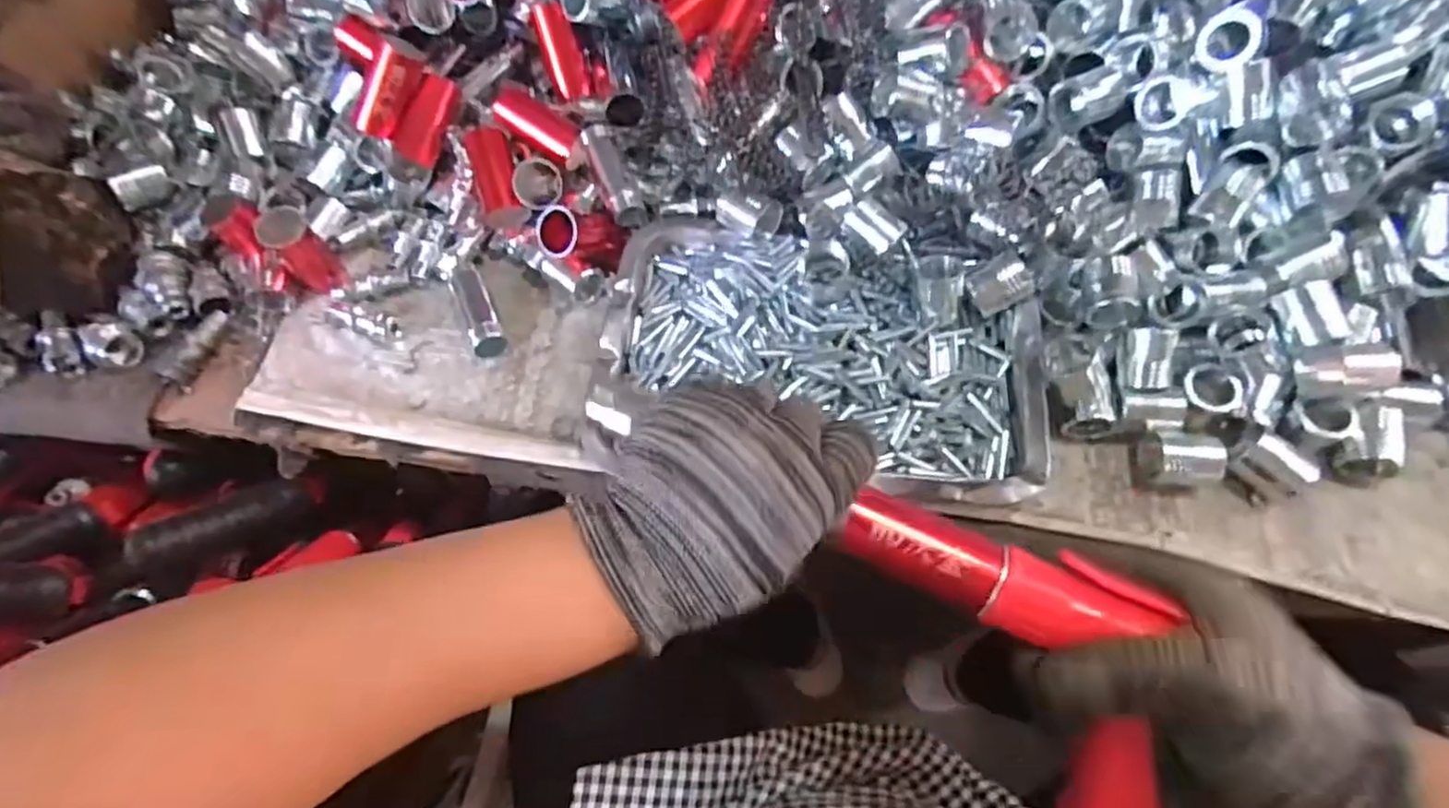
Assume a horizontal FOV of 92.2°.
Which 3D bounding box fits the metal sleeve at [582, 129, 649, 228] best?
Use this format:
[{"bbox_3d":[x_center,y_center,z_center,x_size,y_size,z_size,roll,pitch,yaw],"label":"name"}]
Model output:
[{"bbox_3d":[-0.074,-0.152,0.463,0.020,0.018,0.073,-22,65,-7],"label":"metal sleeve"}]

